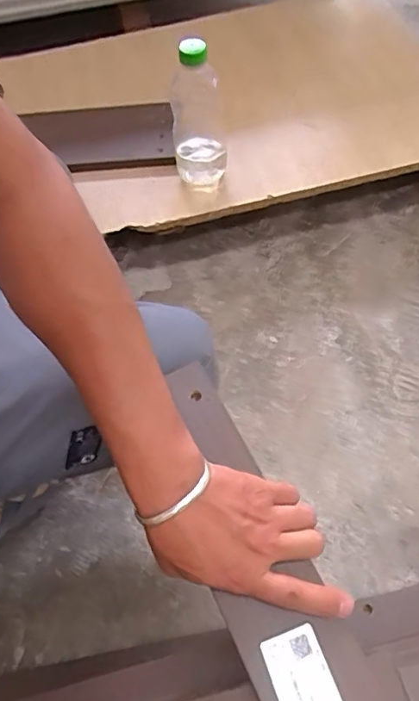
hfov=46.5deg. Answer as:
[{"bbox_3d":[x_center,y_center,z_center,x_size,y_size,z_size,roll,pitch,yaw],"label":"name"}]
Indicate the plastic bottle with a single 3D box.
[{"bbox_3d":[-0.019,-0.361,0.758,0.083,0.212,0.062,-9,60,-1],"label":"plastic bottle"}]

